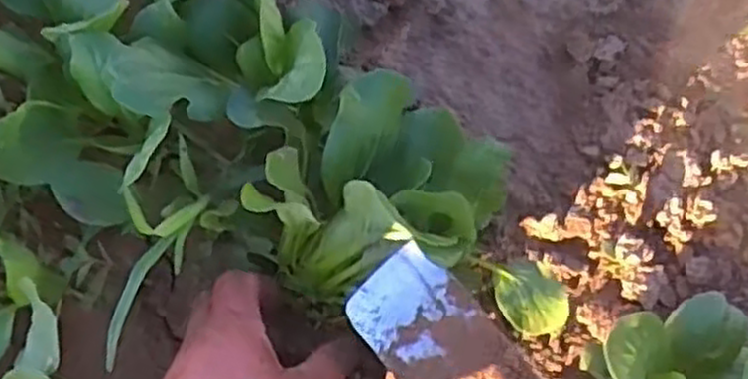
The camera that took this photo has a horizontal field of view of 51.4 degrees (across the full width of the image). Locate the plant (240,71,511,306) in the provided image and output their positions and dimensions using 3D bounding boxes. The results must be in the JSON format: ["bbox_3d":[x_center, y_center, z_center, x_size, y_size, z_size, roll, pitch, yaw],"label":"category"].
[{"bbox_3d":[0.005,0.003,0.416,0.107,0.087,0.118,27,76,9],"label":"plant"}]

